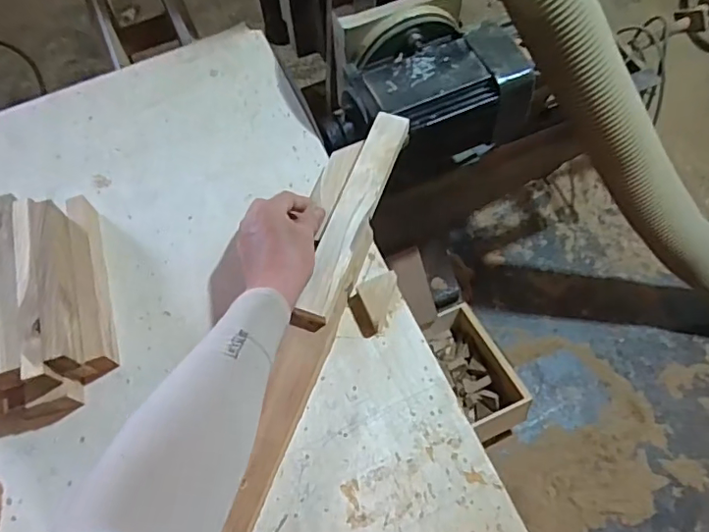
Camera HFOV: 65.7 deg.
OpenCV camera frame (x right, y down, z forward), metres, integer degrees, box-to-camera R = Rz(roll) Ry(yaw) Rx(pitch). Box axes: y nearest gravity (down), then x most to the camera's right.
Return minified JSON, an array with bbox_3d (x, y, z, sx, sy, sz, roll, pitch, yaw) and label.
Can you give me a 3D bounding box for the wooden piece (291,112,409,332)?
[{"bbox_3d":[0.002,-0.057,0.629,0.046,0.033,0.278,17,68,11],"label":"wooden piece"}]

